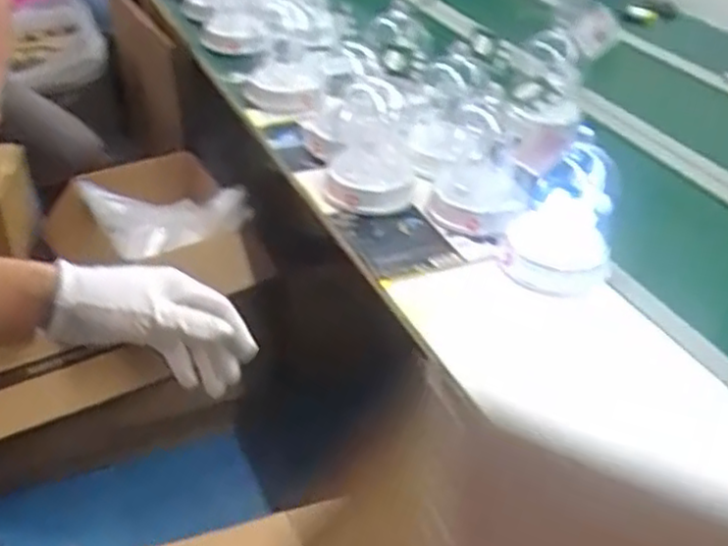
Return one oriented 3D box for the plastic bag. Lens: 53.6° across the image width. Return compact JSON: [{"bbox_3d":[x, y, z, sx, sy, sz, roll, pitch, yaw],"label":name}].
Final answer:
[{"bbox_3d":[-0.415,-0.111,1.507,0.353,0.109,0.094,-1,37,-6],"label":"plastic bag"}]

